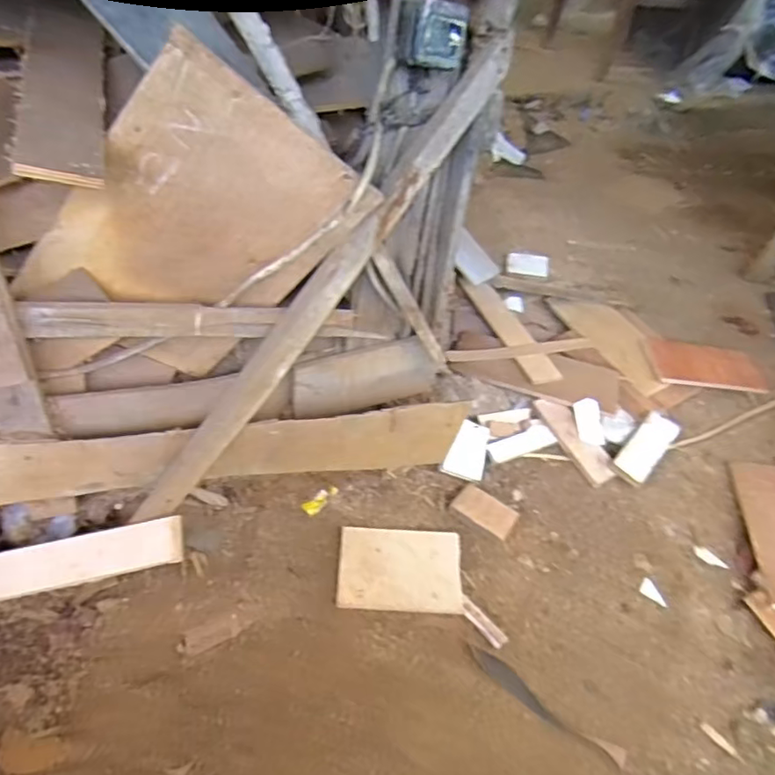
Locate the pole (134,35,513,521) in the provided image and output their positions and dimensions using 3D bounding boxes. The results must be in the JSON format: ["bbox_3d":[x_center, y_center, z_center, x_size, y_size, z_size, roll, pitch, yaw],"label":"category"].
[{"bbox_3d":[-0.090,-0.106,0.707,0.715,0.055,0.053,-50,59,10],"label":"pole"}]

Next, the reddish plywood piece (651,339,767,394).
[{"bbox_3d":[0.644,-0.042,1.176,0.221,0.014,0.098,6,63,-4],"label":"reddish plywood piece"}]

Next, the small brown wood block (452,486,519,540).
[{"bbox_3d":[0.159,0.197,0.940,0.097,0.011,0.060,28,46,22],"label":"small brown wood block"}]

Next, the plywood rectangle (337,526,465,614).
[{"bbox_3d":[0.020,0.265,0.861,0.178,0.004,0.126,4,42,-3],"label":"plywood rectangle"}]

